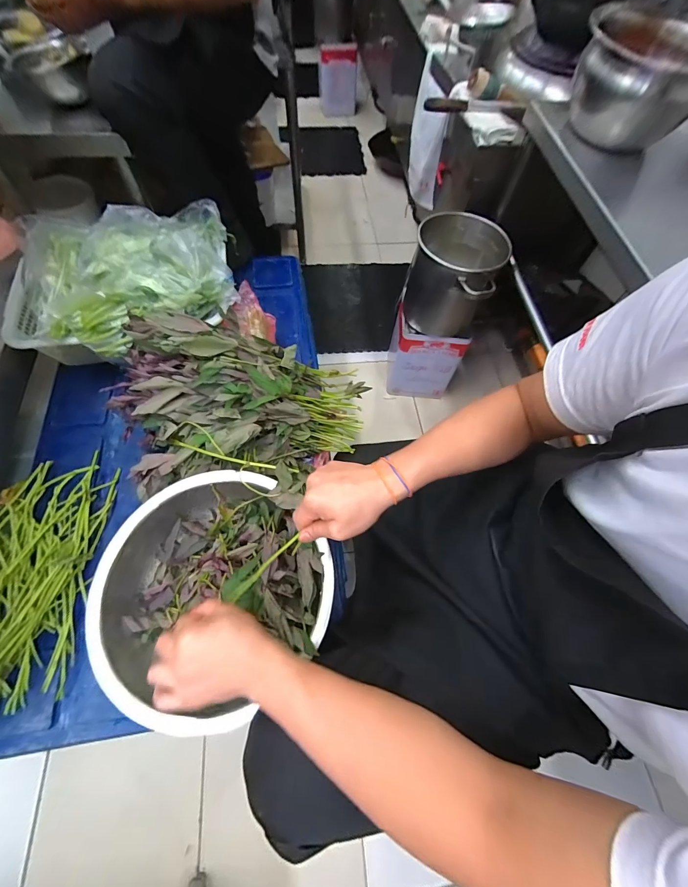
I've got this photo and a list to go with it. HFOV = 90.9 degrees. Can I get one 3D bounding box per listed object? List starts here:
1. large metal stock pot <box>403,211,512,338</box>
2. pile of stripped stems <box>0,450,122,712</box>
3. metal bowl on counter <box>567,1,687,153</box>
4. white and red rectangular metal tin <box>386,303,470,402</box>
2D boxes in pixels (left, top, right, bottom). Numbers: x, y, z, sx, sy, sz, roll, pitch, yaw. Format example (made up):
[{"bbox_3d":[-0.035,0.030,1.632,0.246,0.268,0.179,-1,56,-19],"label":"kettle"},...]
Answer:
[{"bbox_3d":[0.329,-0.510,1.057,0.255,0.267,0.254,1,65,-3],"label":"large metal stock pot"},{"bbox_3d":[-0.531,0.232,0.571,0.180,0.047,0.413,0,65,-3],"label":"pile of stripped stems"},{"bbox_3d":[0.630,-0.774,0.720,0.262,0.144,0.261,1,65,-3],"label":"metal bowl on counter"},{"bbox_3d":[0.319,-0.390,1.334,0.248,0.353,0.266,9,65,1],"label":"white and red rectangular metal tin"}]

